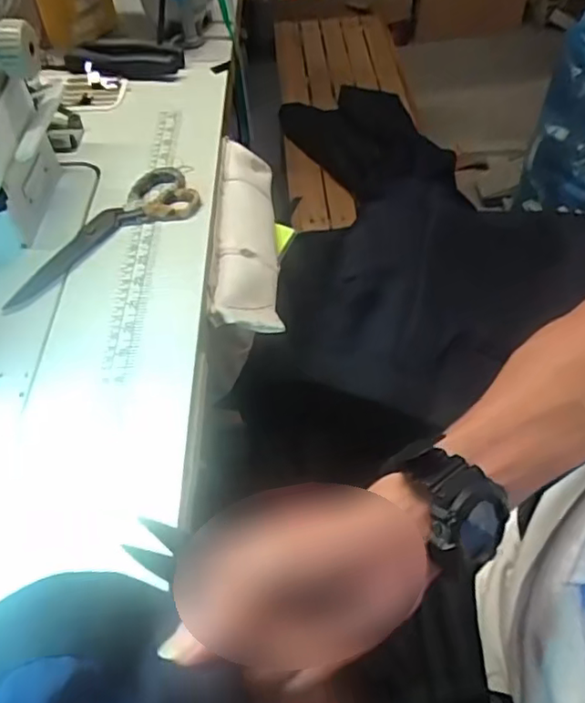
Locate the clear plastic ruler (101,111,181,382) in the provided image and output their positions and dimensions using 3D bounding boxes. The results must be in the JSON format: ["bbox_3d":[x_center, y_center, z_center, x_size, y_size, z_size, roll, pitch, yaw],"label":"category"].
[{"bbox_3d":[-0.129,-0.117,0.534,0.026,0.007,0.350,-3,51,4],"label":"clear plastic ruler"}]

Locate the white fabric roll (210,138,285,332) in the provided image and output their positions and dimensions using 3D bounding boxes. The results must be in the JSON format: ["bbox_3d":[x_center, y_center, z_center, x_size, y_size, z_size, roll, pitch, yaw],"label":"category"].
[{"bbox_3d":[-0.045,-0.114,0.562,0.057,0.038,0.239,-4,50,-1],"label":"white fabric roll"}]

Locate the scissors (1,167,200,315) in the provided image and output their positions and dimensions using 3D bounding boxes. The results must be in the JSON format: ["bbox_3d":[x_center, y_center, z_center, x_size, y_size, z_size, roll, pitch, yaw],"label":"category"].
[{"bbox_3d":[-0.162,-0.100,0.513,0.063,0.014,0.201,33,59,26],"label":"scissors"}]

